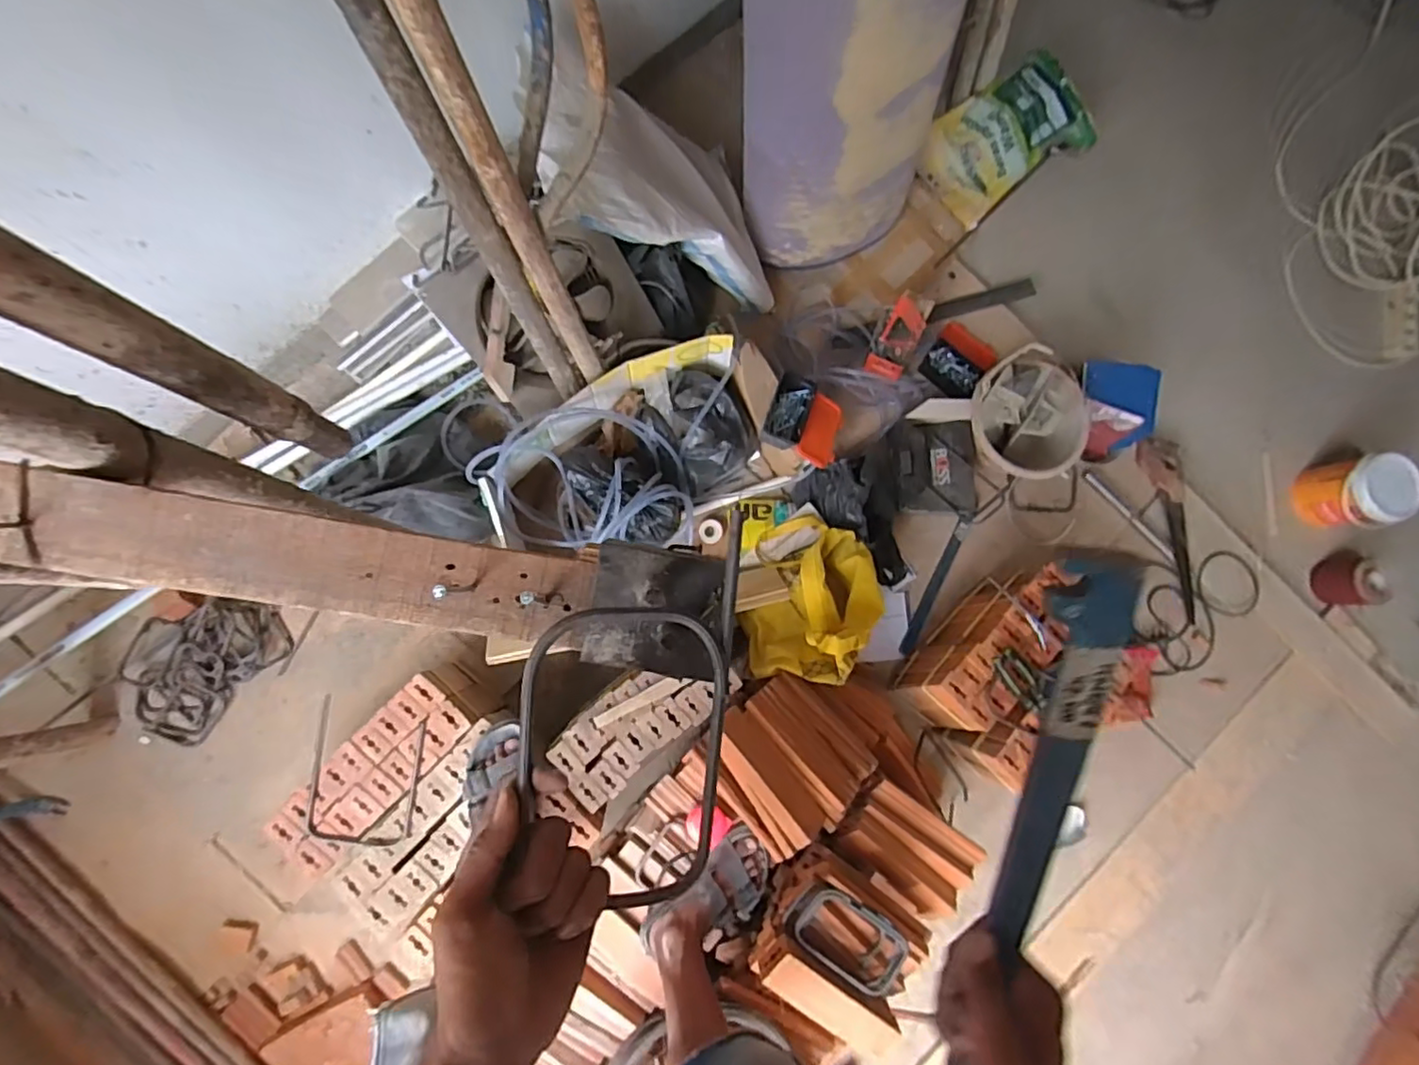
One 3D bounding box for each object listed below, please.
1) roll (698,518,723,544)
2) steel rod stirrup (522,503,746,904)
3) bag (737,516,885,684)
[{"bbox_3d":[0.003,-0.003,1.380,0.051,0.020,0.054,1,85,-6],"label":"roll"},{"bbox_3d":[-0.045,0.096,0.339,0.109,0.033,0.211,4,84,-6],"label":"steel rod stirrup"},{"bbox_3d":[0.211,0.135,1.269,0.252,0.226,0.334,19,81,-4],"label":"bag"}]

